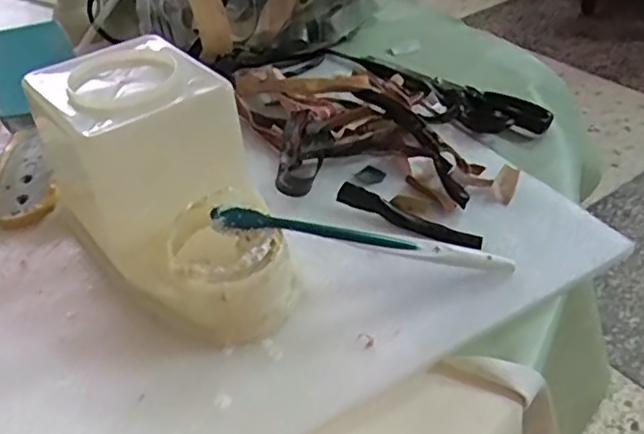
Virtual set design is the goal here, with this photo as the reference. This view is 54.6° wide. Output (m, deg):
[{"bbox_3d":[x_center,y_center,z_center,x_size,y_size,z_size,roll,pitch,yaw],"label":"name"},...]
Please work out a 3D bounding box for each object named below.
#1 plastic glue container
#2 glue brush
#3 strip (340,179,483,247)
[{"bbox_3d":[-0.098,-0.019,0.391,0.115,0.115,0.191,-22,42,-21],"label":"plastic glue container"},{"bbox_3d":[0.028,0.014,0.377,0.184,0.008,0.012,11,38,-7],"label":"glue brush"},{"bbox_3d":[0.057,0.000,0.429,0.106,0.011,0.019,20,45,27],"label":"strip"}]

